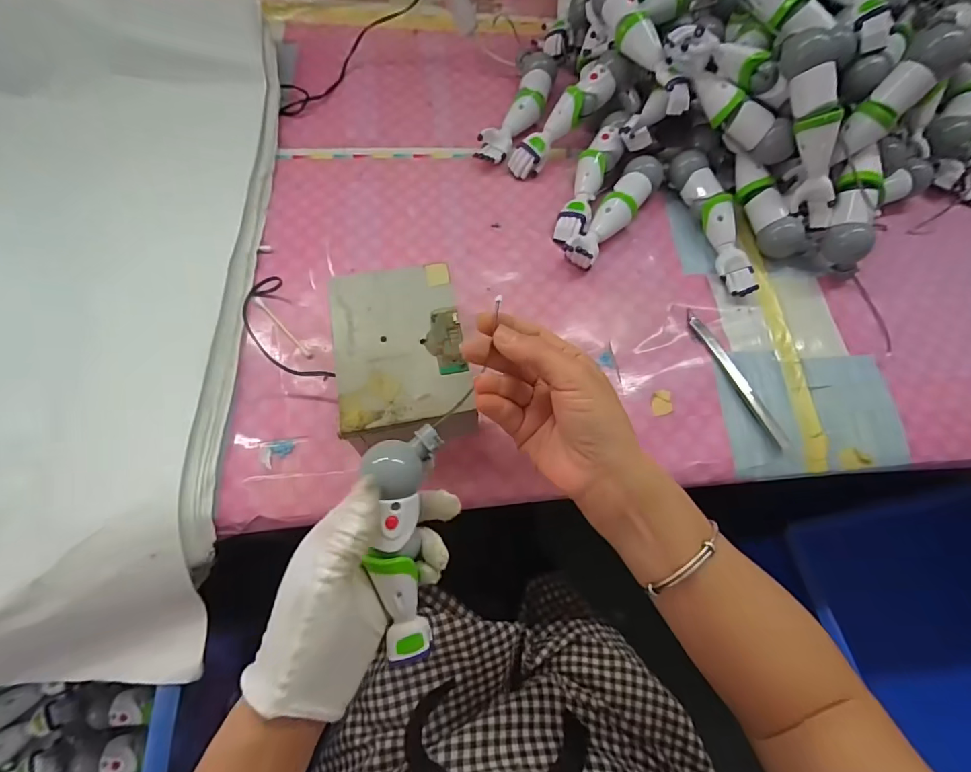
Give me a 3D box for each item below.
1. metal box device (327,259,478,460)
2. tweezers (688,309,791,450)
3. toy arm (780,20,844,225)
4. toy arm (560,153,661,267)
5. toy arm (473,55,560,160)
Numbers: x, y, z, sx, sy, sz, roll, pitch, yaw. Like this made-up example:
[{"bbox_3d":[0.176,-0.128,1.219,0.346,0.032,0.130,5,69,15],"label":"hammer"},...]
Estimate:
[{"bbox_3d":[-0.063,-0.022,0.354,0.093,0.056,0.127,-12,69,-7],"label":"metal box device"},{"bbox_3d":[0.206,-0.007,0.384,0.012,0.008,0.131,-23,71,-11],"label":"tweezers"},{"bbox_3d":[0.278,-0.211,0.389,0.034,0.038,0.152,-24,112,-11],"label":"toy arm"},{"bbox_3d":[0.119,-0.159,0.430,0.032,0.030,0.134,35,71,11],"label":"toy arm"},{"bbox_3d":[0.035,-0.285,0.477,0.046,0.030,0.142,19,69,5],"label":"toy arm"}]

